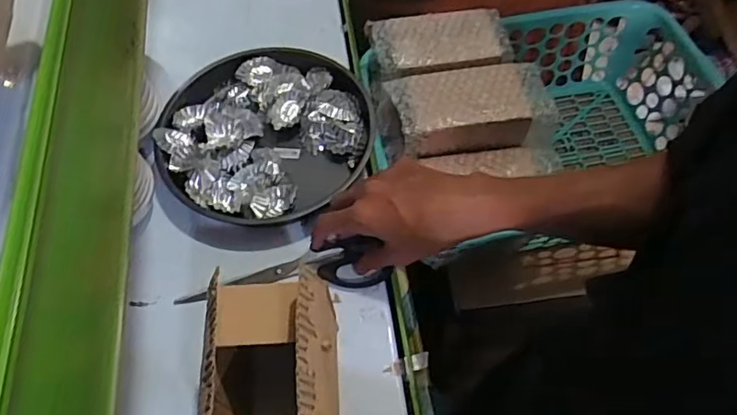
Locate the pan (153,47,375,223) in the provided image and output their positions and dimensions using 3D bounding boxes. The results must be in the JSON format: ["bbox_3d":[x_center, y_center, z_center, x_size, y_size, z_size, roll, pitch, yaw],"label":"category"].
[{"bbox_3d":[-0.104,-0.073,0.558,0.207,0.034,0.208,-1,60,1],"label":"pan"}]

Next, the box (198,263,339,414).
[{"bbox_3d":[-0.064,0.131,0.373,0.088,0.155,0.127,-4,60,0],"label":"box"}]

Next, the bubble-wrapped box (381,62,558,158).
[{"bbox_3d":[0.117,-0.115,0.627,0.176,0.044,0.087,-8,60,-3],"label":"bubble-wrapped box"}]

